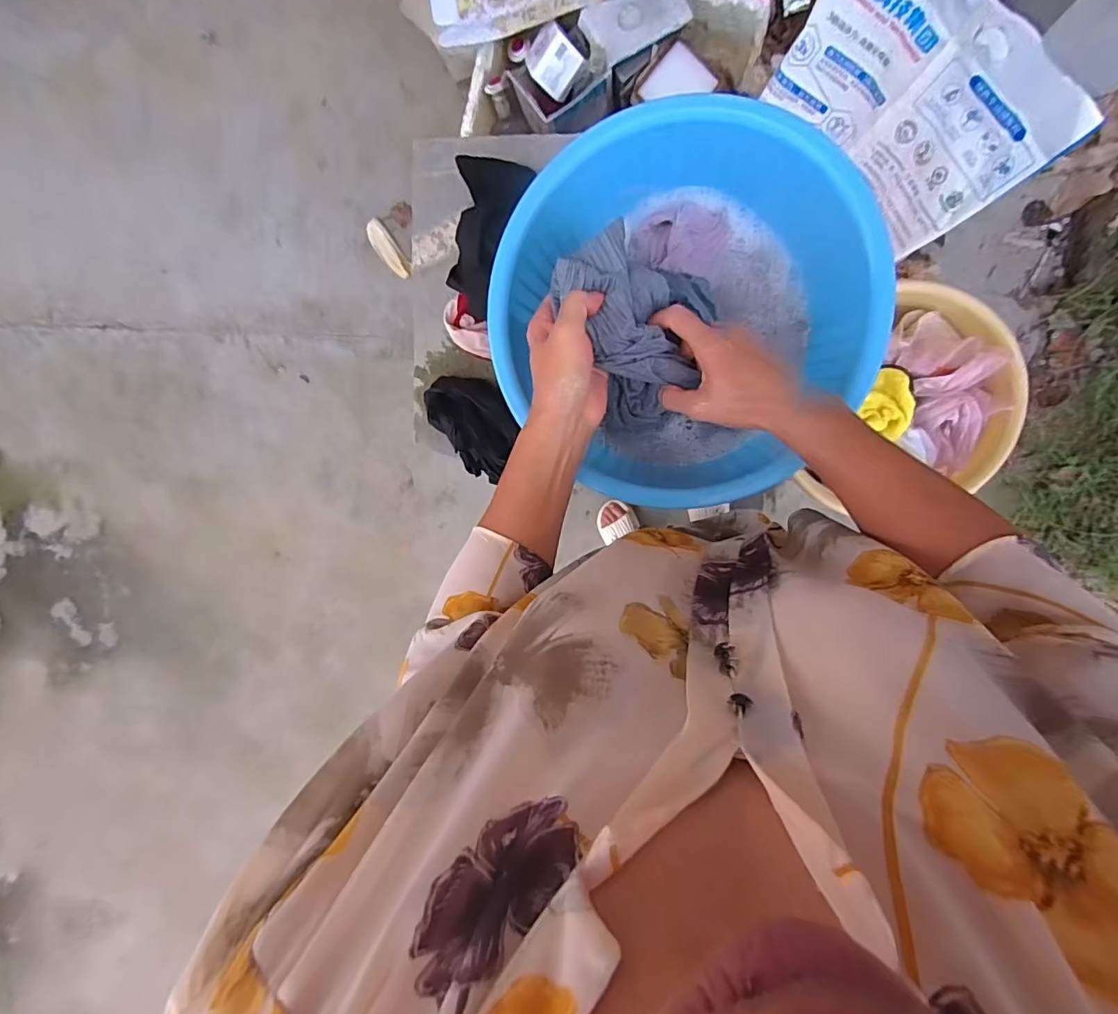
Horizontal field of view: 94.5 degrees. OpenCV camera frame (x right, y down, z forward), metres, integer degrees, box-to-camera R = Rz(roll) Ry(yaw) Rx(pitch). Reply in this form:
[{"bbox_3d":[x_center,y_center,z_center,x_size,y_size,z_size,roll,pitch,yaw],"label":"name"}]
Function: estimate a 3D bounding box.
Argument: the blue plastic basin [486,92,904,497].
[{"bbox_3d":[0.107,-0.184,0.513,0.317,0.128,0.326,1,96,9],"label":"blue plastic basin"}]

